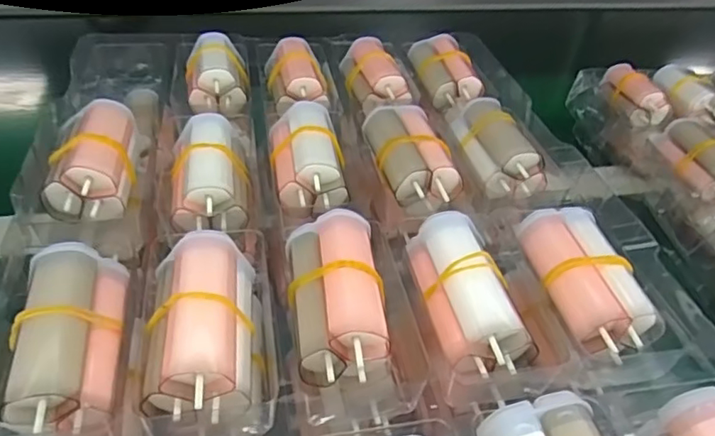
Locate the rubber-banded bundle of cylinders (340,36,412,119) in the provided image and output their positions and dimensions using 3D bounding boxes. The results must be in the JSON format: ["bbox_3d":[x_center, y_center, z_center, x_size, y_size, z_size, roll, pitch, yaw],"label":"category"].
[{"bbox_3d":[0.010,-0.096,0.370,0.030,0.023,0.063,-10,41,-16],"label":"rubber-banded bundle of cylinders"}]

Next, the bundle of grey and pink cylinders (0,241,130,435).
[{"bbox_3d":[-0.100,0.042,0.196,0.032,0.027,0.066,-4,40,-10],"label":"bundle of grey and pink cylinders"}]

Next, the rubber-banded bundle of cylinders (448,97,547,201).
[{"bbox_3d":[0.078,-0.042,0.311,0.034,0.024,0.065,-4,40,-10],"label":"rubber-banded bundle of cylinders"}]

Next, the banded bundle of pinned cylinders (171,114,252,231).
[{"bbox_3d":[-0.073,-0.024,0.278,0.035,0.025,0.069,-3,52,-8],"label":"banded bundle of pinned cylinders"}]

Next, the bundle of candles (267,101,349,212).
[{"bbox_3d":[-0.027,-0.034,0.290,0.036,0.025,0.062,-3,40,-9],"label":"bundle of candles"}]

